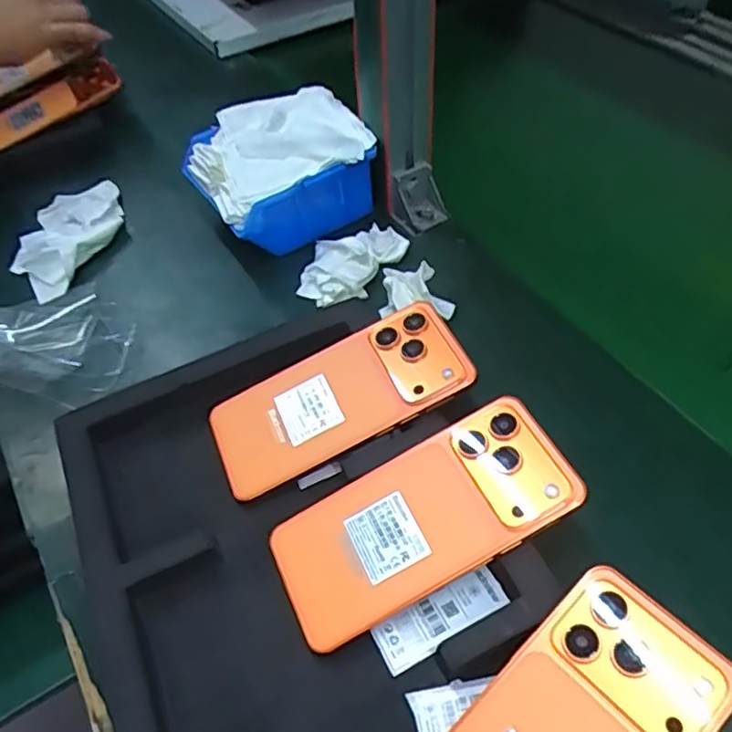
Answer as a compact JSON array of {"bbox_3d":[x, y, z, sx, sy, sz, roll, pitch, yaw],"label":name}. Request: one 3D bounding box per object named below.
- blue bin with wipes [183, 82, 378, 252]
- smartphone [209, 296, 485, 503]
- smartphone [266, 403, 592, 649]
[{"bbox_3d":[-0.075,-0.168,0.561,0.139,0.082,0.122,-24,53,-16],"label":"blue bin with wipes"},{"bbox_3d":[-0.017,0.020,0.413,0.164,0.013,0.075,-28,51,-2],"label":"smartphone"},{"bbox_3d":[0.030,0.082,0.351,0.161,0.010,0.076,-30,52,-1],"label":"smartphone"}]

